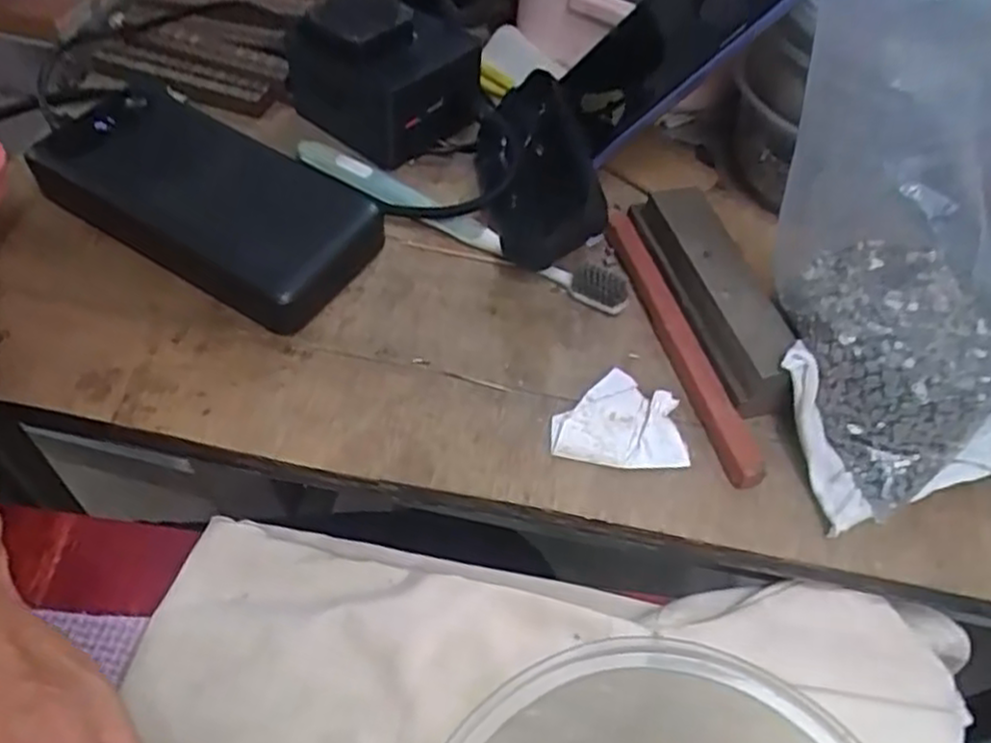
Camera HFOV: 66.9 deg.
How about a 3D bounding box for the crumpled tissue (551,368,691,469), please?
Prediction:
[{"bbox_3d":[0.050,0.019,0.305,0.052,0.009,0.039,8,53,-1],"label":"crumpled tissue"}]

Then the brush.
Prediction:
[{"bbox_3d":[-0.020,-0.072,0.360,0.180,0.014,0.016,26,55,13],"label":"brush"}]

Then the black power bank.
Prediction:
[{"bbox_3d":[-0.131,-0.082,0.347,0.155,0.027,0.078,28,55,14],"label":"black power bank"}]

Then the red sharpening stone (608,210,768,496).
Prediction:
[{"bbox_3d":[0.079,-0.019,0.330,0.016,0.011,0.150,-11,56,-14],"label":"red sharpening stone"}]

